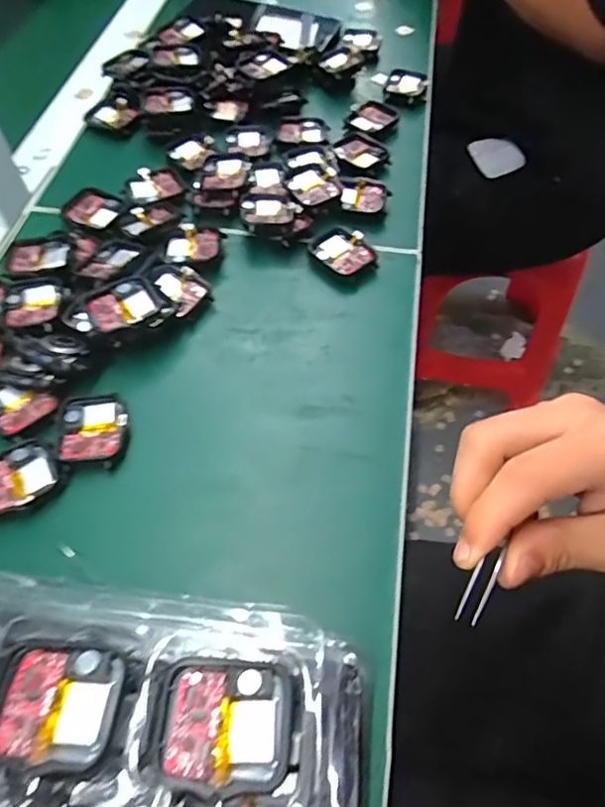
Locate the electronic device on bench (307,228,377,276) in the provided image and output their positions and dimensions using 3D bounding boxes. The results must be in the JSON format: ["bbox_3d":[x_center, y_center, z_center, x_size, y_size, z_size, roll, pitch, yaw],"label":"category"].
[{"bbox_3d":[0.028,-0.110,0.398,0.036,0.006,0.042,-32,62,-19],"label":"electronic device on bench"}]

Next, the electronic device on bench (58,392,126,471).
[{"bbox_3d":[-0.118,0.015,0.315,0.038,0.007,0.046,-5,57,-3],"label":"electronic device on bench"}]

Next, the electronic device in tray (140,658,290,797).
[{"bbox_3d":[-0.027,0.104,0.182,0.045,0.009,0.036,2,57,1],"label":"electronic device in tray"}]

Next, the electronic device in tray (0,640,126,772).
[{"bbox_3d":[-0.083,0.099,0.184,0.041,0.006,0.036,5,57,3],"label":"electronic device in tray"}]

